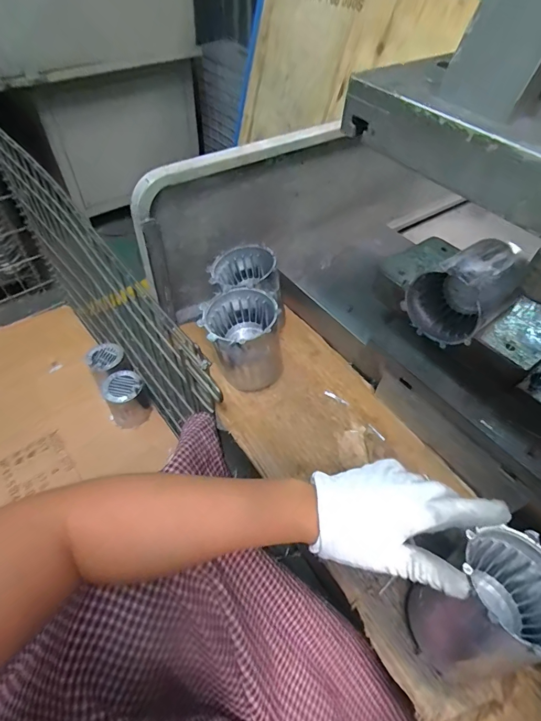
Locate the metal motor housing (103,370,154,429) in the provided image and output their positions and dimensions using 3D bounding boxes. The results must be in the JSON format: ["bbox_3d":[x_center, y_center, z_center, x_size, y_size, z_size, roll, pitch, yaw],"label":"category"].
[{"bbox_3d":[-0.341,0.091,0.920,0.091,0.120,0.089,1,52,-1],"label":"metal motor housing"}]

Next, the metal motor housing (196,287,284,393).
[{"bbox_3d":[-0.036,-0.025,0.531,0.092,0.122,0.092,1,52,-1],"label":"metal motor housing"}]

